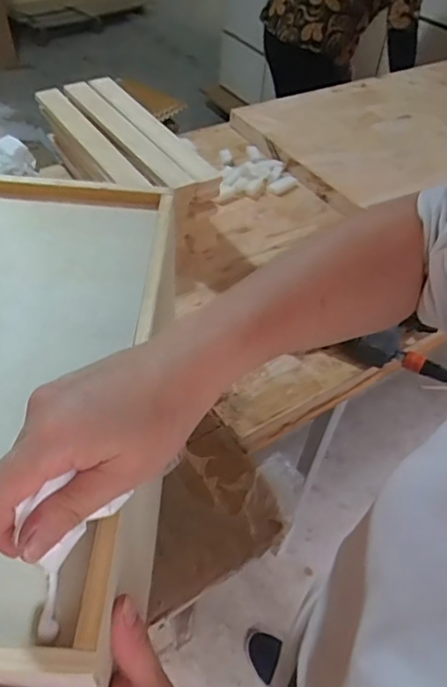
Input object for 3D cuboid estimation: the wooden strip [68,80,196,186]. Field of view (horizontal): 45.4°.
[{"bbox_3d":[-0.164,-0.338,0.851,0.048,0.020,0.347,-26,55,-26],"label":"wooden strip"}]

